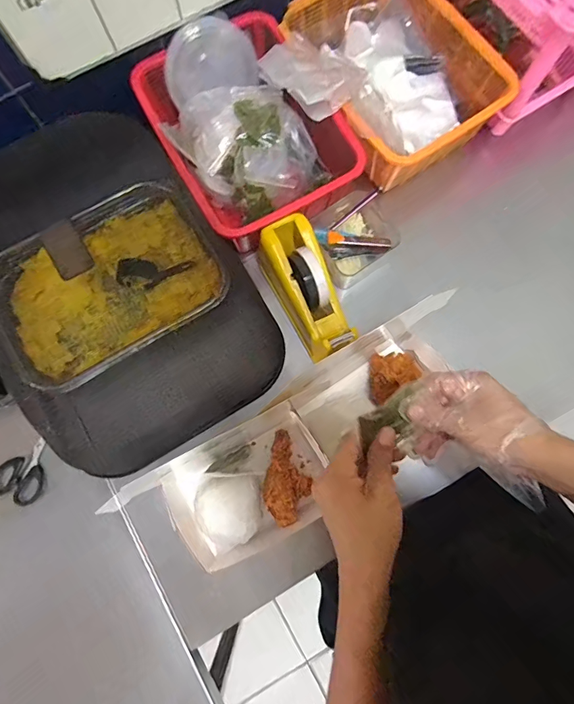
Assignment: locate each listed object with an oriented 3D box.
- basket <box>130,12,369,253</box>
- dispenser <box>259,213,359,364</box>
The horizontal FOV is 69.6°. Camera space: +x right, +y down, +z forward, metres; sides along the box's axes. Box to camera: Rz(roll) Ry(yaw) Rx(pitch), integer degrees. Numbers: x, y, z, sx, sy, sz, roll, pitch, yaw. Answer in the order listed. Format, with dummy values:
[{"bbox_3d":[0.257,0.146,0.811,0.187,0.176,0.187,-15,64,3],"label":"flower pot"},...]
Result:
[{"bbox_3d":[-0.060,-0.312,0.594,0.224,0.112,0.303,-33,80,-6],"label":"basket"},{"bbox_3d":[0.026,-0.077,0.549,0.078,0.094,0.181,-20,79,-3],"label":"dispenser"}]

